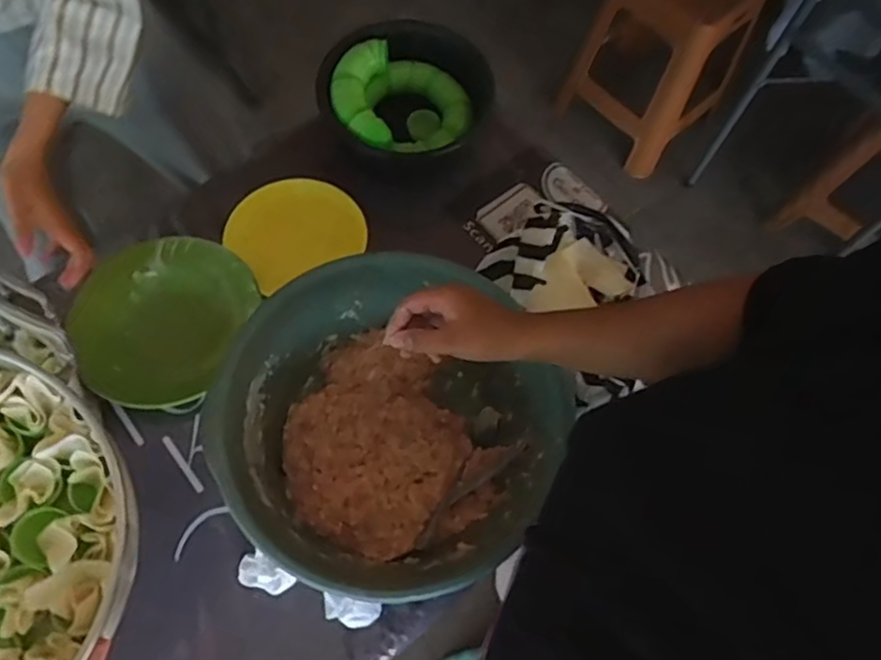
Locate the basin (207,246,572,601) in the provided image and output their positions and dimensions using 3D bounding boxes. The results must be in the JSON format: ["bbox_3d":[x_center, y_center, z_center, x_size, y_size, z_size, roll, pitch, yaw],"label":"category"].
[{"bbox_3d":[-0.058,0.101,0.699,0.302,0.155,0.310,-34,75,-13],"label":"basin"}]

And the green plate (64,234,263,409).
[{"bbox_3d":[-0.337,-0.017,0.777,0.191,0.020,0.211,27,66,8],"label":"green plate"}]

